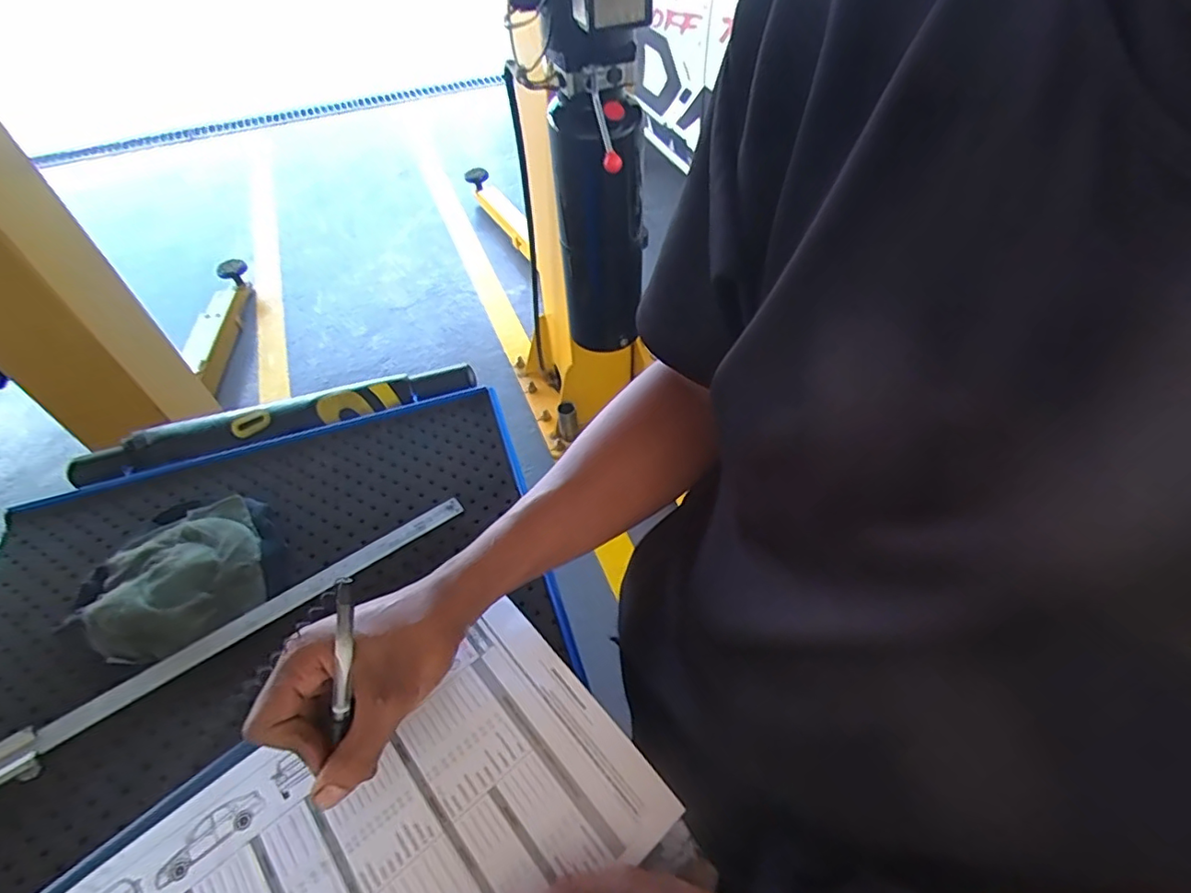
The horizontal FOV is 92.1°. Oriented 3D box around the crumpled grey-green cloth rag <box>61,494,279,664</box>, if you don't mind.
[{"bbox_3d":[-0.346,0.100,0.476,0.143,0.020,0.136,-28,54,-19],"label":"crumpled grey-green cloth rag"}]

